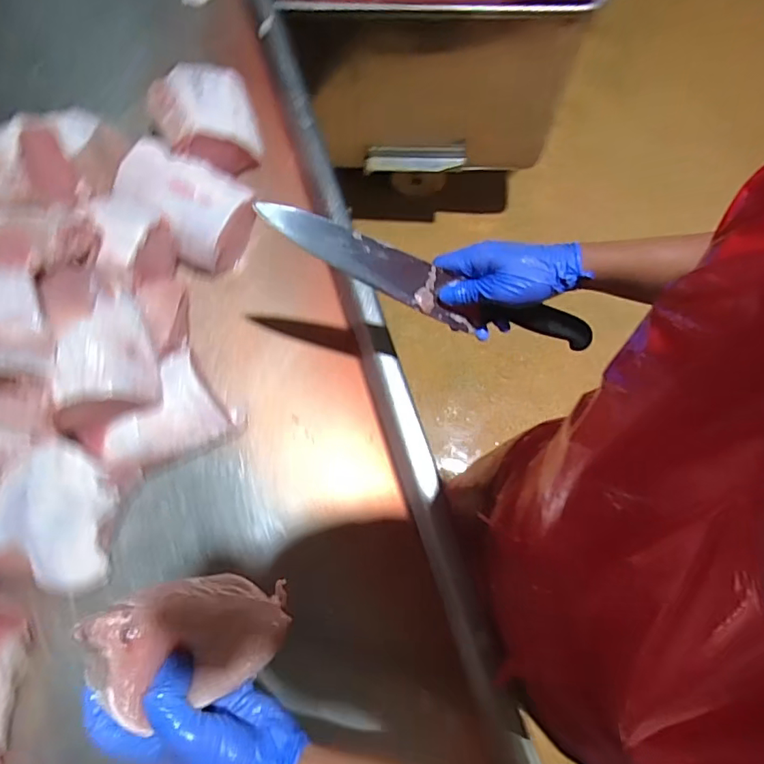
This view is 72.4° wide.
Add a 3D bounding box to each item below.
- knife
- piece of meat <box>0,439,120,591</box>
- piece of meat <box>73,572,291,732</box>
[{"bbox_3d":[0.053,-0.095,0.530,0.358,0.024,0.049,19,110,-14],"label":"knife"},{"bbox_3d":[-0.356,0.140,0.559,0.135,0.036,0.142,10,75,3],"label":"piece of meat"},{"bbox_3d":[-0.128,0.181,0.364,0.133,0.061,0.090,-11,73,-26],"label":"piece of meat"}]

